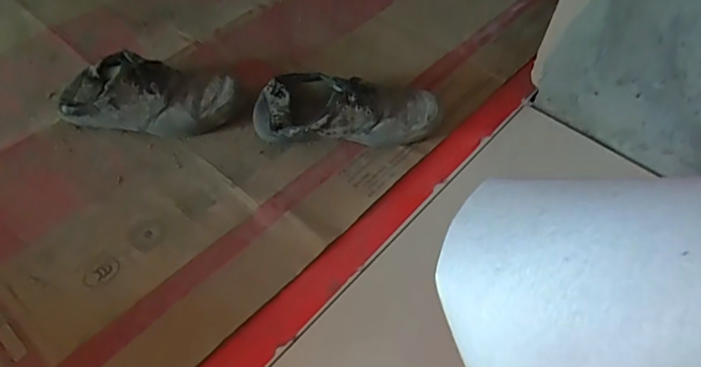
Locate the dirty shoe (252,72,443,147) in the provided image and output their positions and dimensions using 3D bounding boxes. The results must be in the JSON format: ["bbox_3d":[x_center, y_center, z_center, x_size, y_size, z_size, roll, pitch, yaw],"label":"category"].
[{"bbox_3d":[-0.002,-0.109,0.714,0.267,0.088,0.101,-4,53,-6],"label":"dirty shoe"}]

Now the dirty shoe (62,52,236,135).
[{"bbox_3d":[-0.282,-0.127,0.708,0.232,0.088,0.103,-1,53,-4],"label":"dirty shoe"}]

